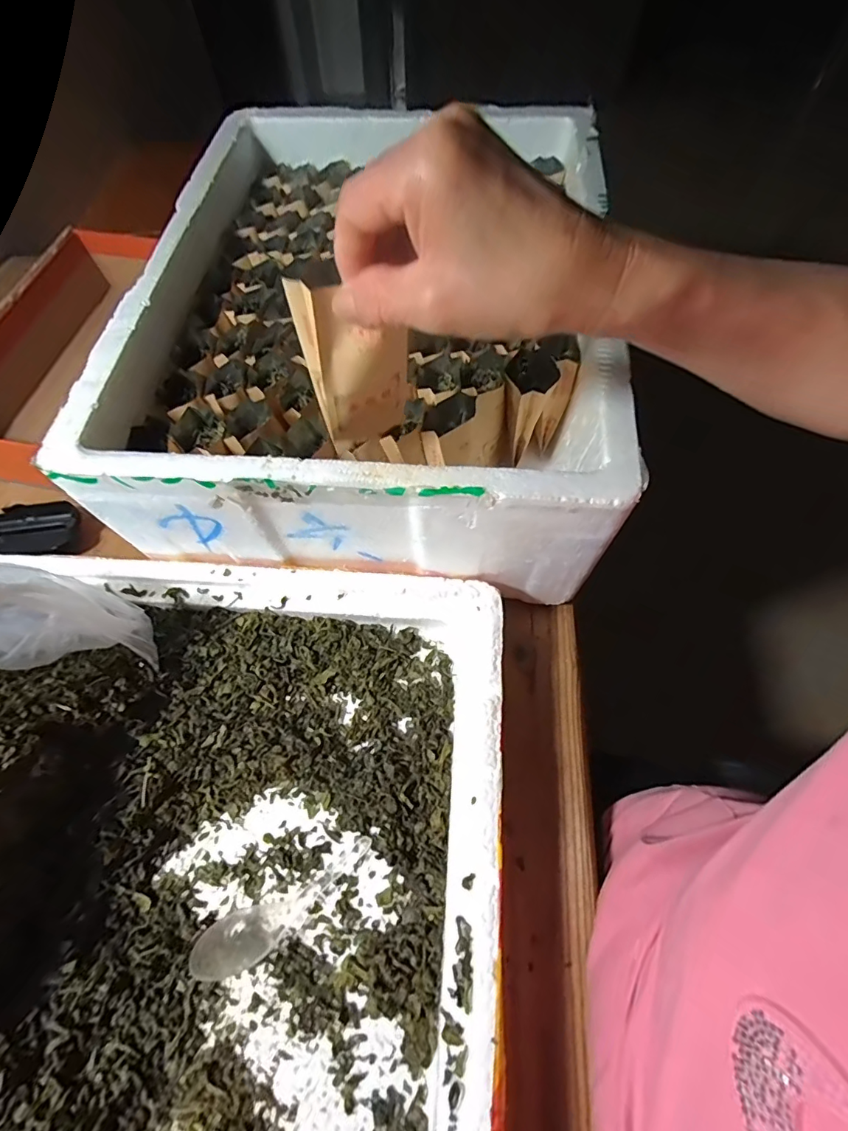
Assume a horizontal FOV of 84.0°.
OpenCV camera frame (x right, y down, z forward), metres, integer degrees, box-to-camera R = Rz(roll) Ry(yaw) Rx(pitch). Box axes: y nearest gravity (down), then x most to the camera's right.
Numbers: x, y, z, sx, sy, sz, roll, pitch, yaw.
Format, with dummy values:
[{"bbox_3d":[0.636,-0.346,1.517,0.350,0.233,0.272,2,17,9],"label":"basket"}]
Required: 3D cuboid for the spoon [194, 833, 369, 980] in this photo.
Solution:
[{"bbox_3d":[-0.085,0.217,0.296,0.117,0.009,0.028,-26,66,-12],"label":"spoon"}]

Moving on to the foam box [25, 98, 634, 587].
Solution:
[{"bbox_3d":[-0.035,-0.211,0.424,0.356,0.131,0.436,5,64,3],"label":"foam box"}]

